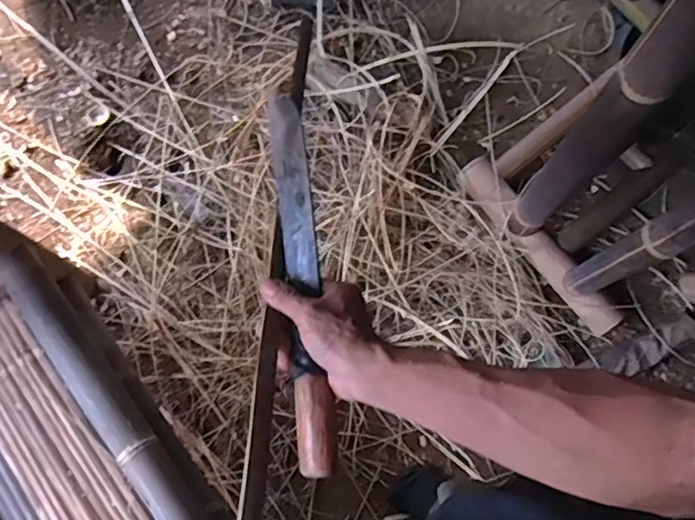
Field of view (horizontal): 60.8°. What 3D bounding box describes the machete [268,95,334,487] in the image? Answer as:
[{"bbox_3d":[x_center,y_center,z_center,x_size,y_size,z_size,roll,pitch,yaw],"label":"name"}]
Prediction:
[{"bbox_3d":[-0.042,0.011,0.522,0.035,0.023,0.336,-6,76,-1],"label":"machete"}]

